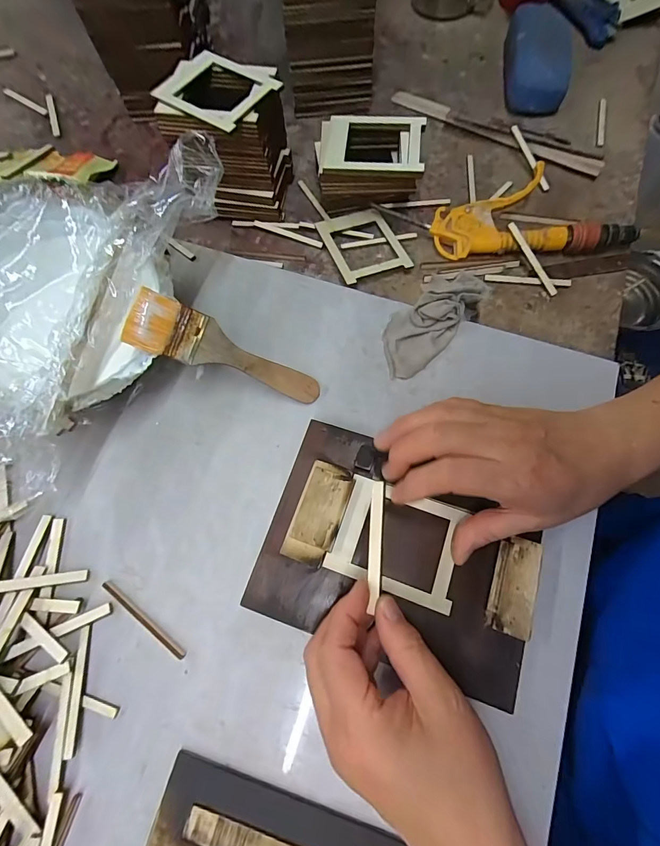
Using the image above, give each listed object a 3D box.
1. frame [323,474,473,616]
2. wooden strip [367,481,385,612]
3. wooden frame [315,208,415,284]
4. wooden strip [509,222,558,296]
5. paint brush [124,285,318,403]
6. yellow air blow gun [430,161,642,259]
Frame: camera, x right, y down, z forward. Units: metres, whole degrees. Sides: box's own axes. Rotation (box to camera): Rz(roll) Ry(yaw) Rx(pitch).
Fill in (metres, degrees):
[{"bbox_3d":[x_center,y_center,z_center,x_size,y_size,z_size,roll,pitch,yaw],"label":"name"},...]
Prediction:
[{"bbox_3d":[0.049,0.084,0.275,0.087,0.006,0.071,18,70,8],"label":"frame"},{"bbox_3d":[0.029,0.075,0.238,0.008,0.005,0.077,3,82,3],"label":"wooden strip"},{"bbox_3d":[0.034,-0.185,0.392,0.071,0.008,0.094,-18,65,-11],"label":"wooden frame"},{"bbox_3d":[0.195,-0.158,0.367,0.006,0.006,0.080,-34,93,-11],"label":"wooden strip"},{"bbox_3d":[-0.078,-0.053,0.301,0.150,0.013,0.040,23,68,-21],"label":"paint brush"},{"bbox_3d":[0.197,-0.205,0.381,0.184,0.032,0.074,-2,70,1],"label":"yellow air blow gun"}]

